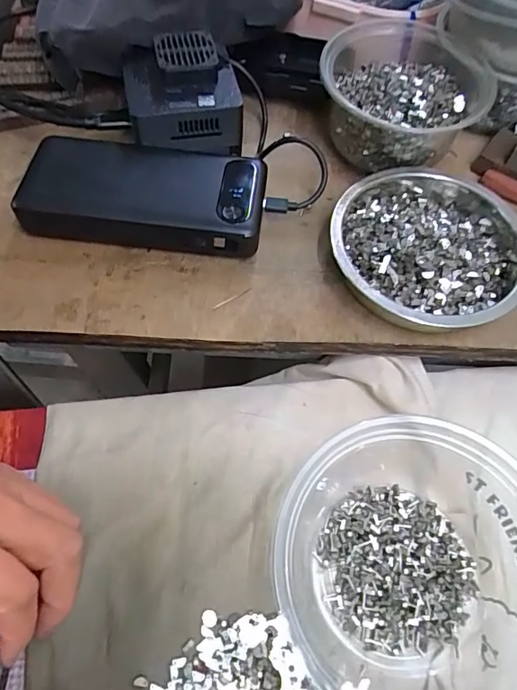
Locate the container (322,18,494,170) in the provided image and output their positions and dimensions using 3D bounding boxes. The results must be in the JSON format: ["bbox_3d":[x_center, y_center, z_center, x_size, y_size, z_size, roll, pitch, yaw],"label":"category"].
[{"bbox_3d":[0.099,-0.173,0.350,0.107,0.055,0.110,1,61,-2],"label":"container"}]

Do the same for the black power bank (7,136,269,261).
[{"bbox_3d":[-0.076,-0.102,0.331,0.155,0.026,0.075,7,61,1],"label":"black power bank"}]

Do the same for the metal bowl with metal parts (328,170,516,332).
[{"bbox_3d":[0.109,-0.063,0.313,0.119,0.034,0.123,1,61,-2],"label":"metal bowl with metal parts"}]

